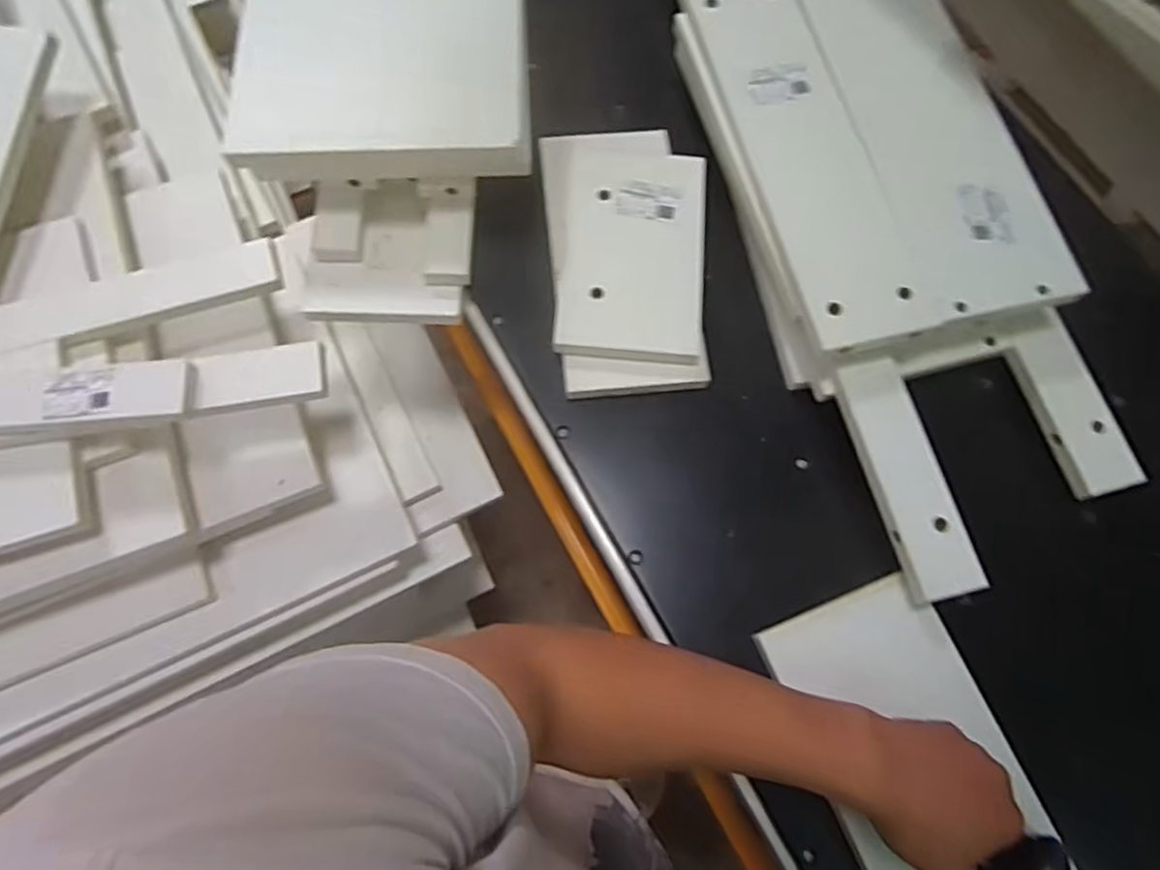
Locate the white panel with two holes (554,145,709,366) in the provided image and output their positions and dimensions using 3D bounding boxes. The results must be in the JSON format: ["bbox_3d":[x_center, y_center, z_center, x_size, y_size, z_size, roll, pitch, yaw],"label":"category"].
[{"bbox_3d":[0.048,-0.168,0.630,0.125,0.025,0.205,4,72,-1],"label":"white panel with two holes"}]

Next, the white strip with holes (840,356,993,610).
[{"bbox_3d":[0.261,0.033,0.553,0.052,0.015,0.191,-12,73,-6],"label":"white strip with holes"}]

